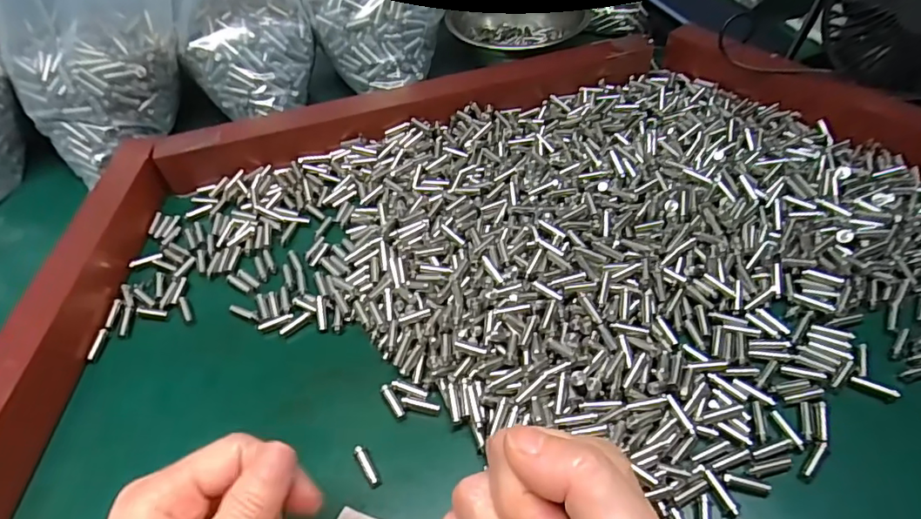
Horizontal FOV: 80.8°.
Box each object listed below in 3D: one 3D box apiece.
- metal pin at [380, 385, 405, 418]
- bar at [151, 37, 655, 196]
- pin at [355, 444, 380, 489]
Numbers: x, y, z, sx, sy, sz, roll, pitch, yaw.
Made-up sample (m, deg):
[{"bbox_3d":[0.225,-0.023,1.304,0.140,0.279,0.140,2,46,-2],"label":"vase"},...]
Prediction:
[{"bbox_3d":[-0.036,0.074,0.287,0.005,0.004,0.020,-30,53,-18],"label":"metal pin"},{"bbox_3d":[-0.038,-0.123,0.435,0.393,0.033,0.040,-17,50,-8],"label":"bar"},{"bbox_3d":[-0.046,0.101,0.265,0.006,0.006,0.021,-26,52,-15],"label":"pin"}]

